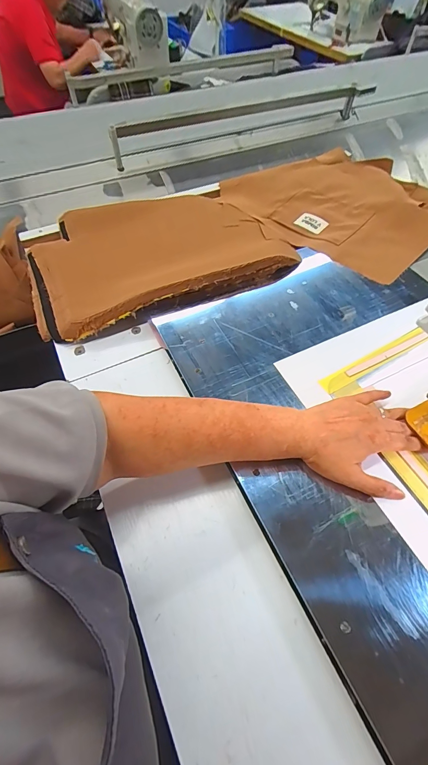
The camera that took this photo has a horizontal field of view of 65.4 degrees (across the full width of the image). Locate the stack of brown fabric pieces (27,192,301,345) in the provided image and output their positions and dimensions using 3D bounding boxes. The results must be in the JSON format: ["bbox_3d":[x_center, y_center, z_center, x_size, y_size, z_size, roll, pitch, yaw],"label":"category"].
[{"bbox_3d":[-0.112,-0.250,0.614,0.439,0.048,0.309,-22,58,-11],"label":"stack of brown fabric pieces"}]

